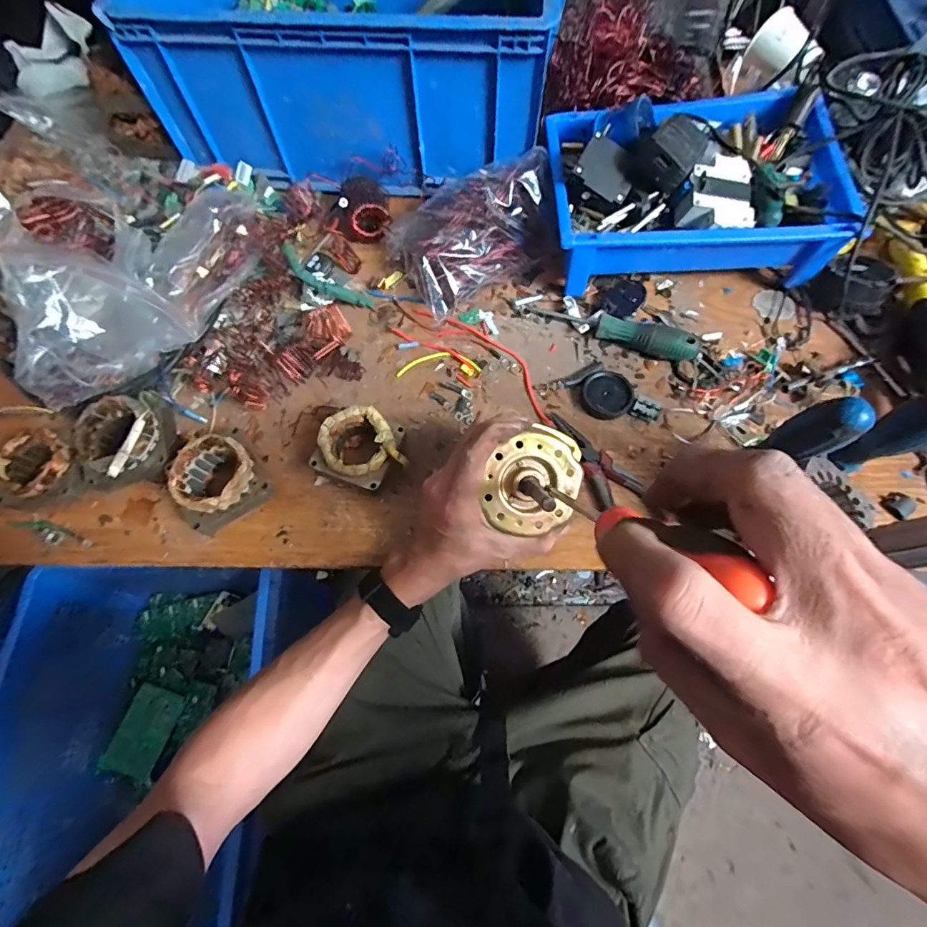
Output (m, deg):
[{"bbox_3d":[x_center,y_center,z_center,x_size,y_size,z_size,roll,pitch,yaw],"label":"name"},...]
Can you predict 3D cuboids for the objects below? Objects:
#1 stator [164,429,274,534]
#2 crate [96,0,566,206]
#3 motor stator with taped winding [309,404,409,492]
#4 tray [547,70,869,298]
[{"bbox_3d":[-0.236,0.015,0.440,0.085,0.059,0.089,-32,70,-12],"label":"stator"},{"bbox_3d":[-0.127,-0.556,0.580,0.457,0.163,0.381,6,67,4],"label":"crate"},{"bbox_3d":[-0.096,-0.009,0.450,0.086,0.058,0.070,22,69,10],"label":"motor stator with taped winding"},{"bbox_3d":[0.254,-0.314,0.521,0.305,0.126,0.205,1,67,1],"label":"tray"}]

